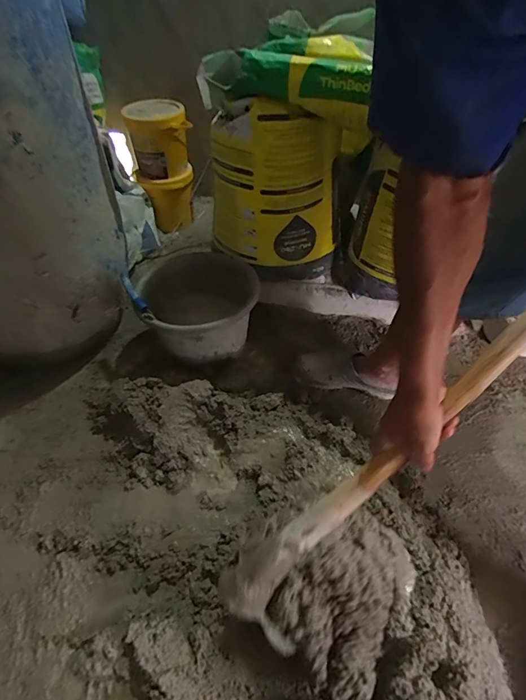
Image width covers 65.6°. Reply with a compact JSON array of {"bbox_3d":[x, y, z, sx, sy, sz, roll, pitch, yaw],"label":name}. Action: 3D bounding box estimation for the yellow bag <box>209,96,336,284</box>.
[{"bbox_3d":[0.030,-0.360,0.957,0.295,0.400,0.156,-3,46,-3],"label":"yellow bag"}]

